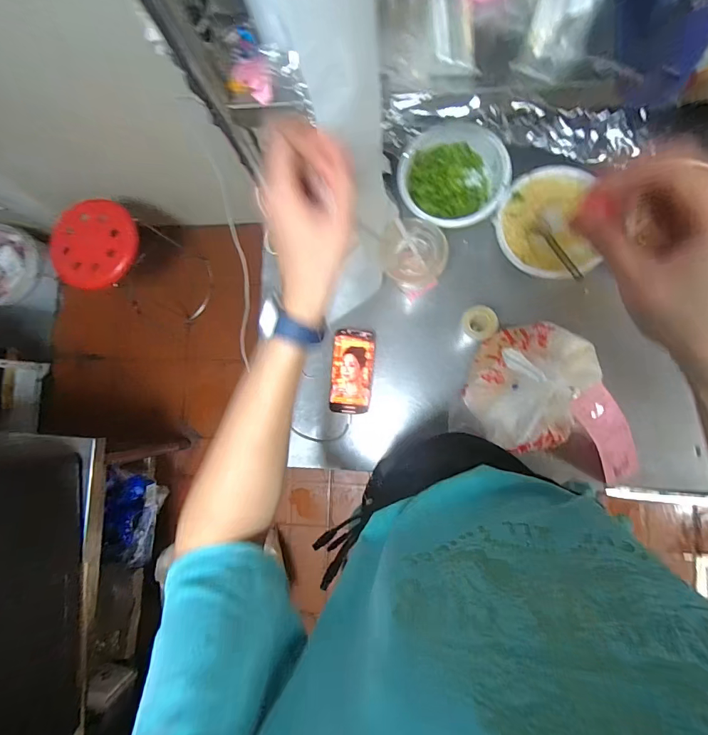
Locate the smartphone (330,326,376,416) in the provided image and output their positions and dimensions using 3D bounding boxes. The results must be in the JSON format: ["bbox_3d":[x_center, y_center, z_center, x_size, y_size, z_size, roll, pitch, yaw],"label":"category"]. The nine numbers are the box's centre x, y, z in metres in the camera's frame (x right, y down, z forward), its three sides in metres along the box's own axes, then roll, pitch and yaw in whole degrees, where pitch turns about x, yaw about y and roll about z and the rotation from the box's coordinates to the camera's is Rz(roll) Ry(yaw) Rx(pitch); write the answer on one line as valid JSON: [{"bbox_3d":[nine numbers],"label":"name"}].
[{"bbox_3d":[-0.002,0.006,0.687,0.070,0.014,0.141,3,85,8],"label":"smartphone"}]

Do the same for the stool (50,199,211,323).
[{"bbox_3d":[-0.716,-0.340,1.365,0.320,0.408,0.280,20,88,9],"label":"stool"}]

